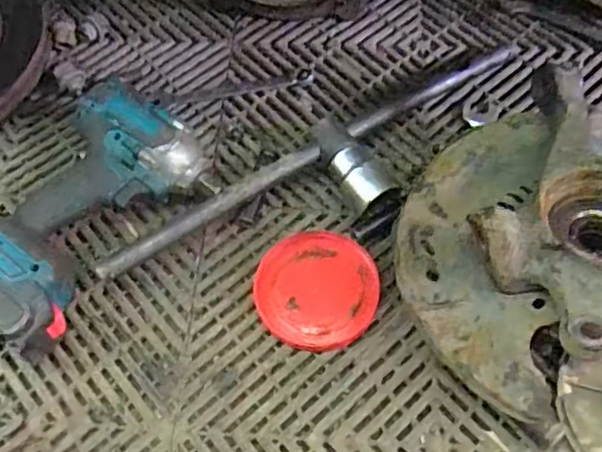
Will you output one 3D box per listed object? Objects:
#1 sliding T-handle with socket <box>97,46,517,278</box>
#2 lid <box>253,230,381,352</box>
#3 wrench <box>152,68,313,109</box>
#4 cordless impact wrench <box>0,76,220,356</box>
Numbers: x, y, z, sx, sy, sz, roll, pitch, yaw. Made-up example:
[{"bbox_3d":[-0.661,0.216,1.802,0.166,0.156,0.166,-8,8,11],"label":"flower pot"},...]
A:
[{"bbox_3d":[0.036,-0.048,0.560,0.432,0.039,0.090,-33,66,-15],"label":"sliding T-handle with socket"},{"bbox_3d":[0.014,0.054,0.532,0.100,0.015,0.100,1,63,-2],"label":"lid"},{"bbox_3d":[-0.068,-0.139,0.633,0.160,0.011,0.021,-11,64,-7],"label":"wrench"},{"bbox_3d":[-0.187,-0.012,0.531,0.122,0.085,0.223,34,67,14],"label":"cordless impact wrench"}]

